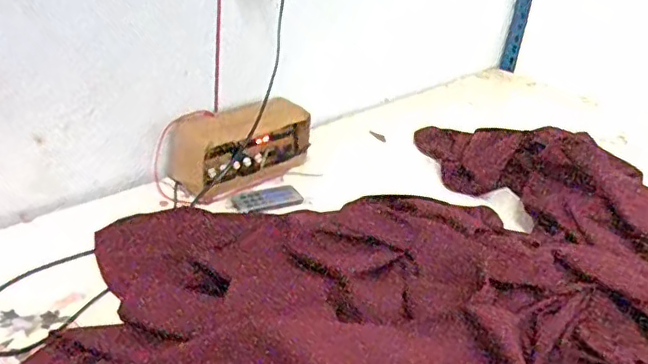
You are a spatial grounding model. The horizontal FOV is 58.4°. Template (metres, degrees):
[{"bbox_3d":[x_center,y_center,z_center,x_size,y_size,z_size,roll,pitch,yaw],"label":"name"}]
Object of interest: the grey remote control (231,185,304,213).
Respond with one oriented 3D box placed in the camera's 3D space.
[{"bbox_3d":[-0.071,0.022,0.726,0.087,0.007,0.039,-13,34,-31],"label":"grey remote control"}]

